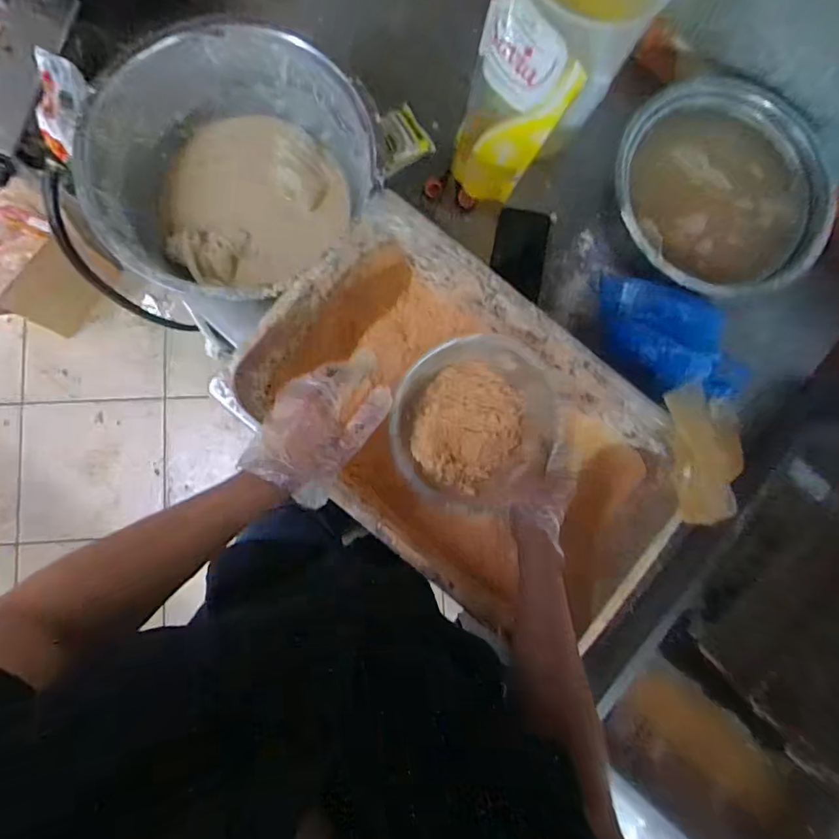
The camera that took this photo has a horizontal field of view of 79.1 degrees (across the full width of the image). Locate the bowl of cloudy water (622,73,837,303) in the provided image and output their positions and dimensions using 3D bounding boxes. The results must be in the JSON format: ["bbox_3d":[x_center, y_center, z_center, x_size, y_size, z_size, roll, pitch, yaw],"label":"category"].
[{"bbox_3d":[0.409,-0.325,0.734,0.273,0.115,0.310,-16,85,-6],"label":"bowl of cloudy water"}]

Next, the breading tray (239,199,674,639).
[{"bbox_3d":[0.054,0.015,0.660,0.513,0.180,0.320,40,82,1],"label":"breading tray"}]

